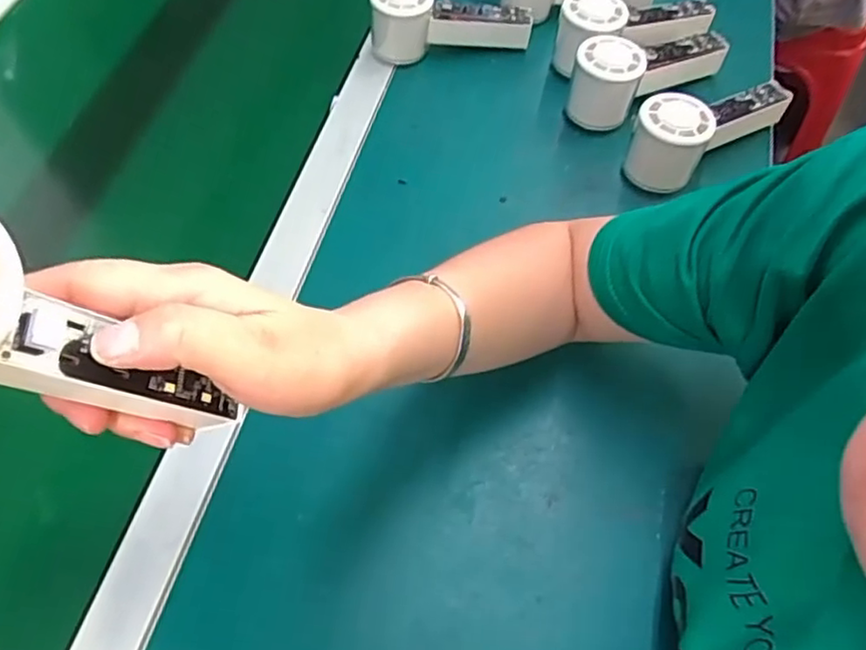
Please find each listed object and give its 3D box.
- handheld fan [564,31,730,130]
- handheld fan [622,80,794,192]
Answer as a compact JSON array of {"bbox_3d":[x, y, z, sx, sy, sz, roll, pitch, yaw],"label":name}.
[{"bbox_3d":[0.186,-0.224,0.570,0.153,0.064,0.061,-32,64,-15],"label":"handheld fan"},{"bbox_3d":[0.226,-0.170,0.535,0.152,0.060,0.060,-36,65,-17],"label":"handheld fan"}]

